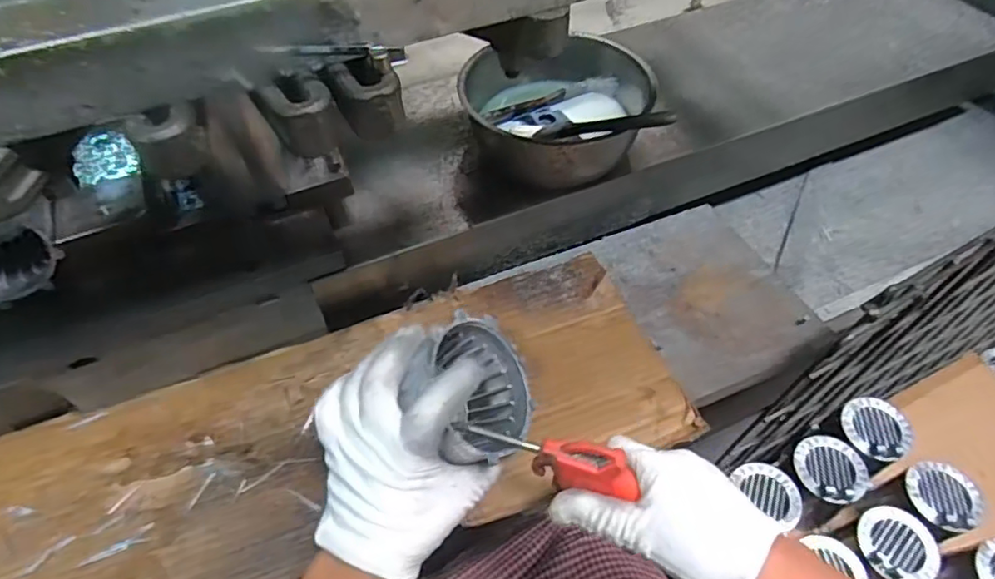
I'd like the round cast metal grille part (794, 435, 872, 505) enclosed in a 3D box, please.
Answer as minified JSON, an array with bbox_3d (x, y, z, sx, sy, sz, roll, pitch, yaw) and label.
[{"bbox_3d":[0.428,0.228,0.746,0.080,0.010,0.090,6,44,21],"label":"round cast metal grille part"}]

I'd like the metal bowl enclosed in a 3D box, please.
[{"bbox_3d":[0.069,-0.172,0.601,0.195,0.084,0.195,0,53,0],"label":"metal bowl"}]

